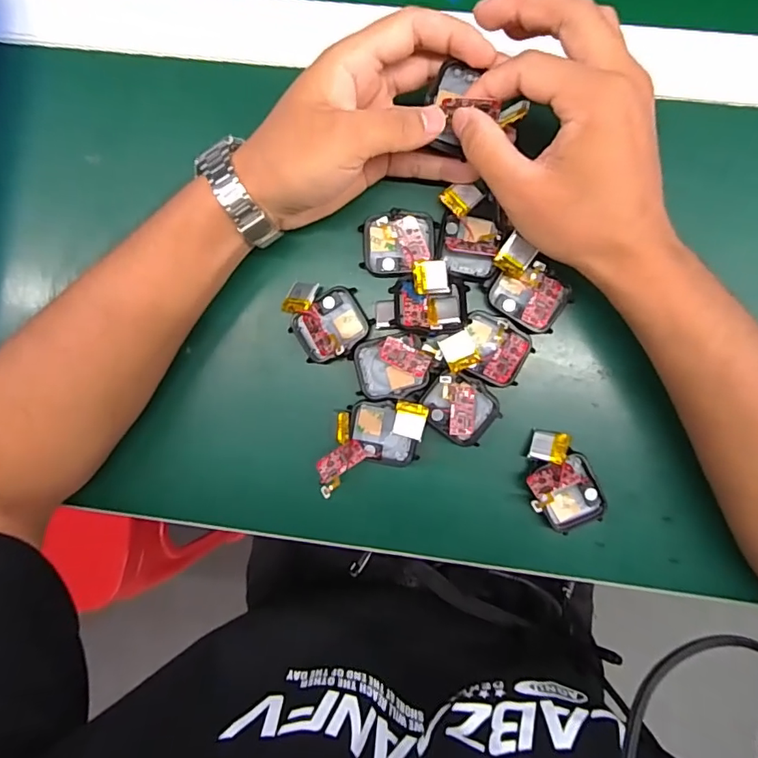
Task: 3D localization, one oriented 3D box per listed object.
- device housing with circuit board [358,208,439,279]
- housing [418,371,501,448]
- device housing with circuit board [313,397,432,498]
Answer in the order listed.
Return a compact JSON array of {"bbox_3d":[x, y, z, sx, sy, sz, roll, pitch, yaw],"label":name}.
[{"bbox_3d":[0.012,-0.082,0.317,0.045,0.011,0.038,3,92,2],"label":"device housing with circuit board"},{"bbox_3d":[0.050,0.019,0.321,0.042,0.012,0.037,37,93,0],"label":"housing"},{"bbox_3d":[-0.005,0.037,0.320,0.071,0.021,0.046,-15,91,2],"label":"device housing with circuit board"}]

